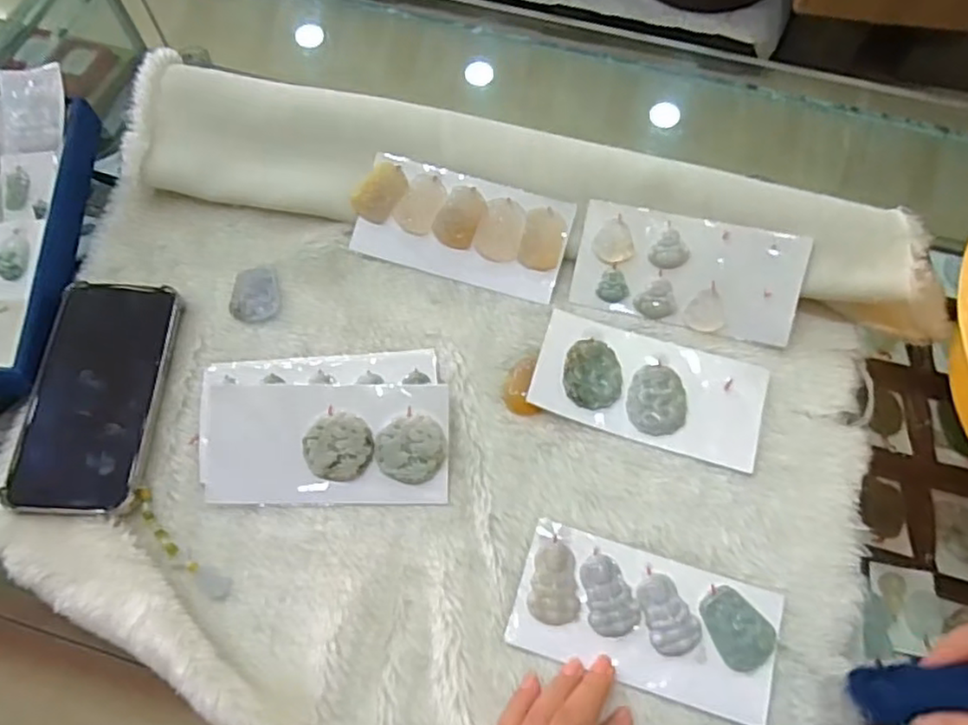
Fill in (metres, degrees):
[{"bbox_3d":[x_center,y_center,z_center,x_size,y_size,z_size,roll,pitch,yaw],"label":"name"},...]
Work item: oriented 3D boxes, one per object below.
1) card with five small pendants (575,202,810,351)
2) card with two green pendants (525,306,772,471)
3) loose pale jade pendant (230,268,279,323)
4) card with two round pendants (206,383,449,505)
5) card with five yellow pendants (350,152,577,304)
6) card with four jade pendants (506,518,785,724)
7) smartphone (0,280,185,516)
[{"bbox_3d":[0.144,-0.065,0.472,0.151,0.007,0.075,13,94,9],"label":"card with five small pendants"},{"bbox_3d":[0.113,0.016,0.455,0.151,0.007,0.075,17,69,7],"label":"card with two green pendants"},{"bbox_3d":[-0.166,-0.050,0.484,0.033,0.004,0.043,2,68,1],"label":"loose pale jade pendant"},{"bbox_3d":[-0.101,0.053,0.431,0.154,0.007,0.075,0,84,-1],"label":"card with two round pendants"},{"bbox_3d":[-0.018,-0.100,0.490,0.157,0.004,0.076,16,89,5],"label":"card with five yellow pendants"},{"bbox_3d":[0.099,0.155,0.403,0.153,0.007,0.077,16,70,7],"label":"card with four jade pendants"},{"bbox_3d":[-0.259,0.017,0.444,0.081,0.006,0.162,4,68,1],"label":"smartphone"}]

